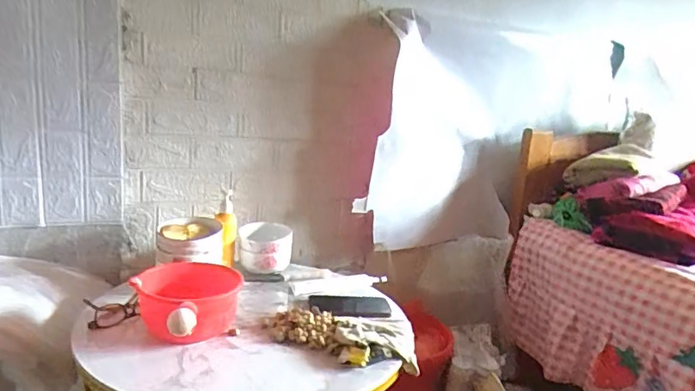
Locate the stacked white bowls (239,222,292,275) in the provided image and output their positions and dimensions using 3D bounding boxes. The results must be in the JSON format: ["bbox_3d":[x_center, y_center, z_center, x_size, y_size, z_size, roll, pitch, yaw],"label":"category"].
[{"bbox_3d":[-0.188,0.122,1.144,0.119,0.093,0.113,1,12,-12],"label":"stacked white bowls"}]

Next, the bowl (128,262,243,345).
[{"bbox_3d":[-0.269,0.177,0.842,0.172,0.082,0.170,2,12,-8],"label":"bowl"}]

